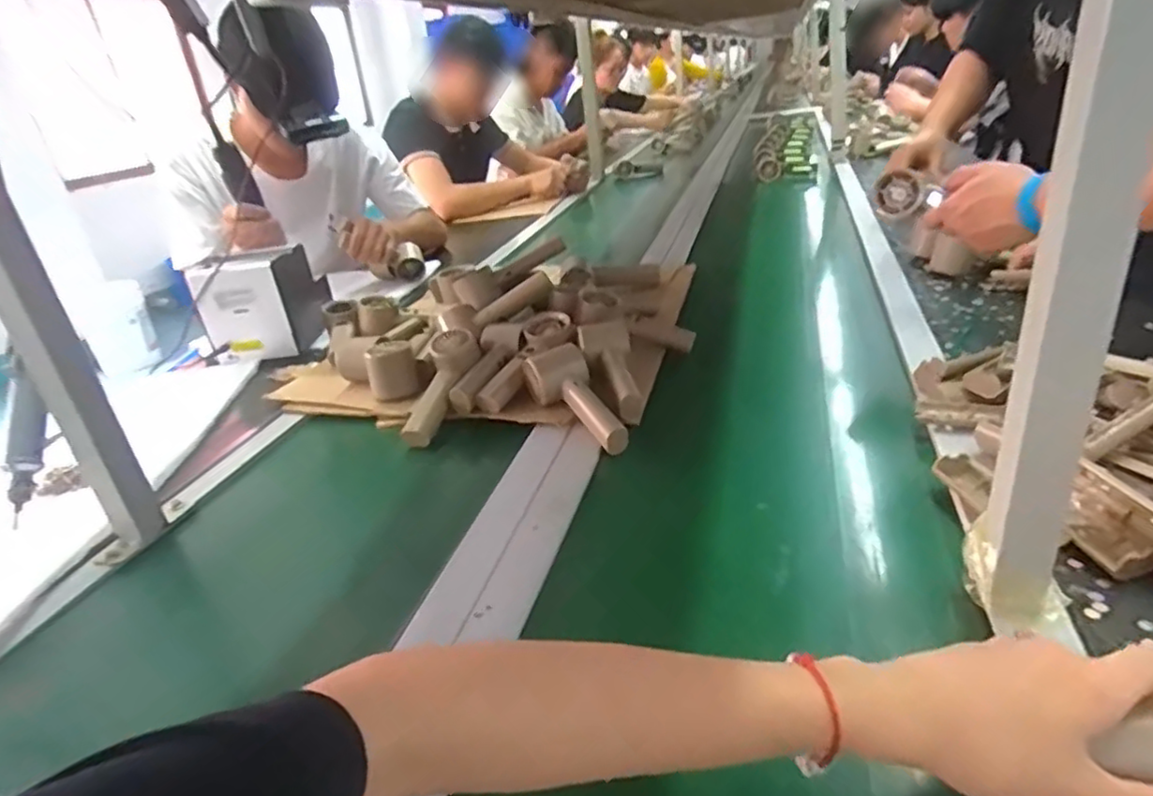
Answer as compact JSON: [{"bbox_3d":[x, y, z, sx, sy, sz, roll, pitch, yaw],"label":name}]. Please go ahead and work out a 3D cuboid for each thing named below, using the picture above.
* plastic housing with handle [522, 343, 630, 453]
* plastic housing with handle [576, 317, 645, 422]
[{"bbox_3d":[0.007,0.002,0.698,0.060,0.050,0.155,-24,53,-30],"label":"plastic housing with handle"},{"bbox_3d":[0.043,-0.037,0.738,0.061,0.039,0.152,-11,42,-8],"label":"plastic housing with handle"}]

